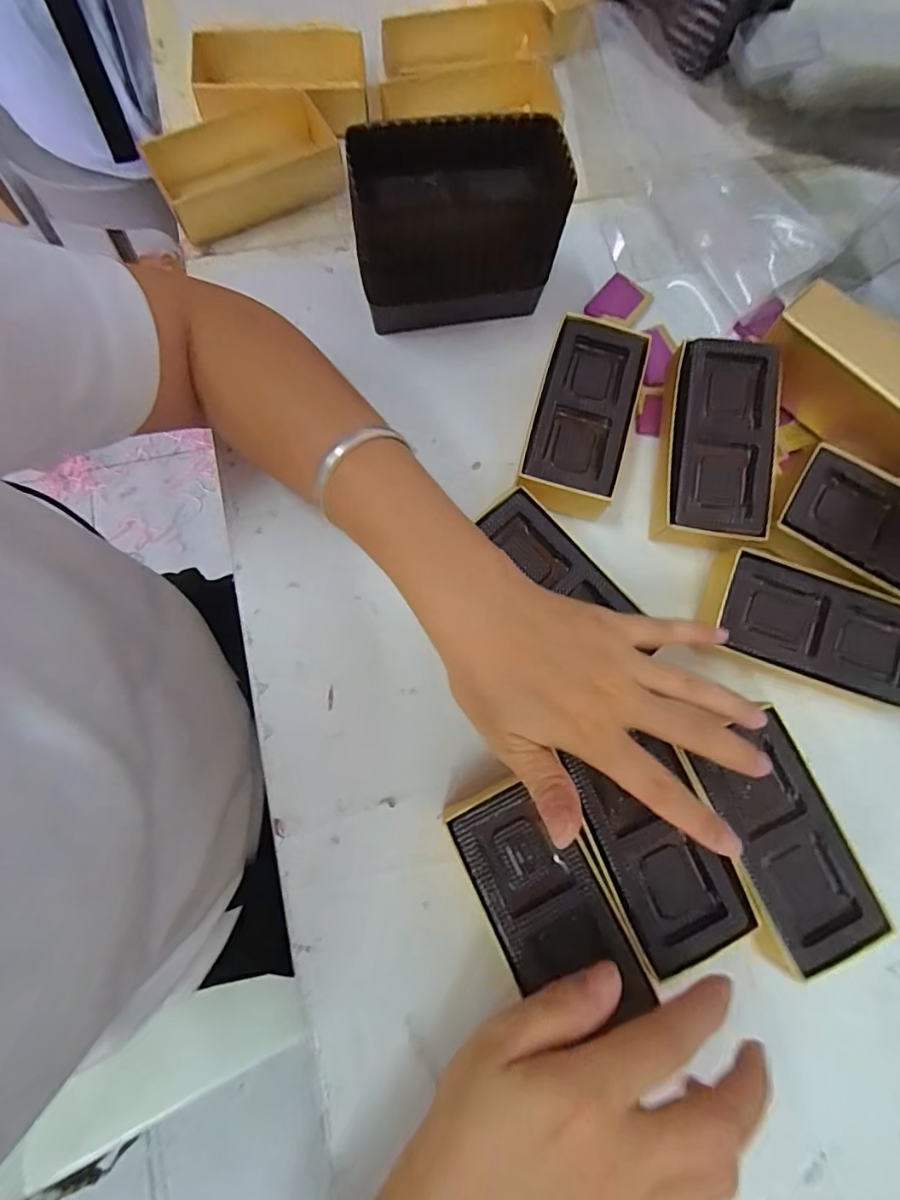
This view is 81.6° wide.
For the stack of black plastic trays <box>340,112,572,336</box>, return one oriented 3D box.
[{"bbox_3d":[0.003,-0.220,0.314,0.115,0.083,0.065,-10,76,-4],"label":"stack of black plastic trays"}]

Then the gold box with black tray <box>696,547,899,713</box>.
[{"bbox_3d":[0.195,0.020,0.288,0.119,0.037,0.057,21,76,4],"label":"gold box with black tray"}]

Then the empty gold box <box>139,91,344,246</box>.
[{"bbox_3d":[-0.136,-0.291,0.355,0.114,0.031,0.064,-22,78,-7],"label":"empty gold box"}]

